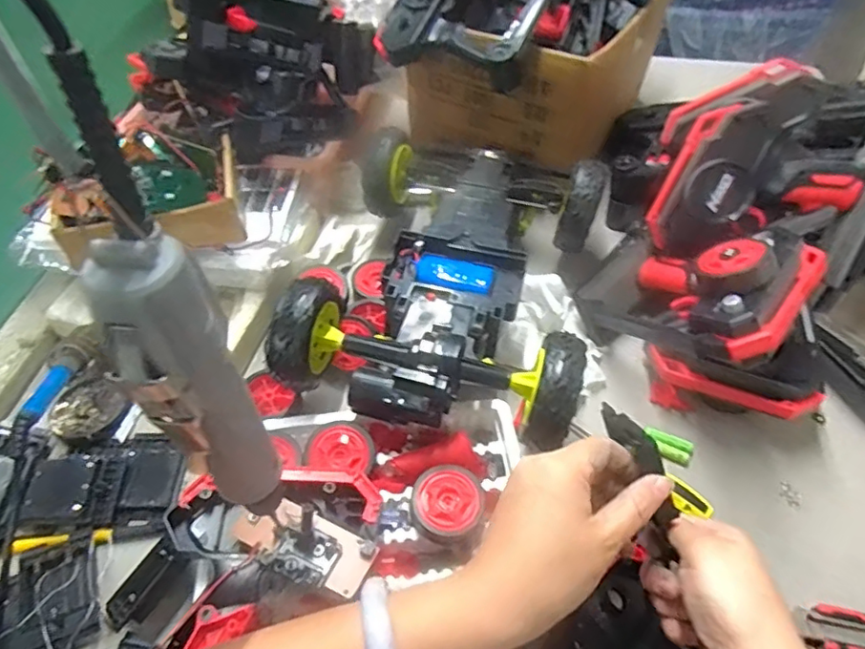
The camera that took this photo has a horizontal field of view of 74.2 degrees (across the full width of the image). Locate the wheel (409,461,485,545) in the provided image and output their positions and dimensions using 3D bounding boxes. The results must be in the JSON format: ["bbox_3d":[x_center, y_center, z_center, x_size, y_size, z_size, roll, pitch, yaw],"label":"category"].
[{"bbox_3d":[0.012,0.139,0.447,0.056,0.019,0.054,0,52,0],"label":"wheel"}]

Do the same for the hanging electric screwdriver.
[{"bbox_3d":[-0.092,0.032,0.235,0.041,0.175,0.038,-28,57,-20],"label":"hanging electric screwdriver"}]

